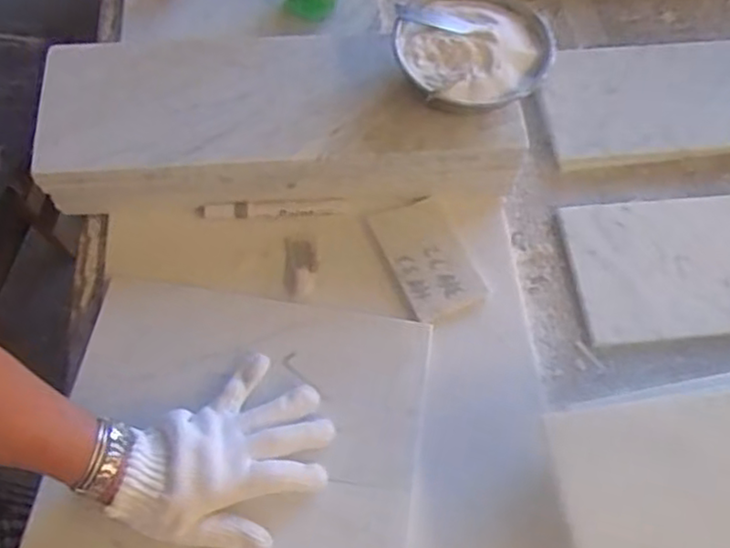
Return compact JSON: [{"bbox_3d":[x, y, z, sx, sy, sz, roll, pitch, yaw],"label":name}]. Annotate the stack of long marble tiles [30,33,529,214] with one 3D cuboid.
[{"bbox_3d":[-0.082,-0.153,0.677,0.451,0.086,0.158,-1,66,-3],"label":"stack of long marble tiles"}]

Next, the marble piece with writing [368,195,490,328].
[{"bbox_3d":[0.062,-0.017,0.659,0.078,0.009,0.120,-22,69,-12],"label":"marble piece with writing"}]

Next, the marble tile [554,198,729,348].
[{"bbox_3d":[0.353,-0.010,0.676,0.299,0.018,0.147,-4,66,-4],"label":"marble tile"}]

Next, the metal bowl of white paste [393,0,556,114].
[{"bbox_3d":[0.098,-0.207,0.641,0.142,0.039,0.135,1,66,-2],"label":"metal bowl of white paste"}]

